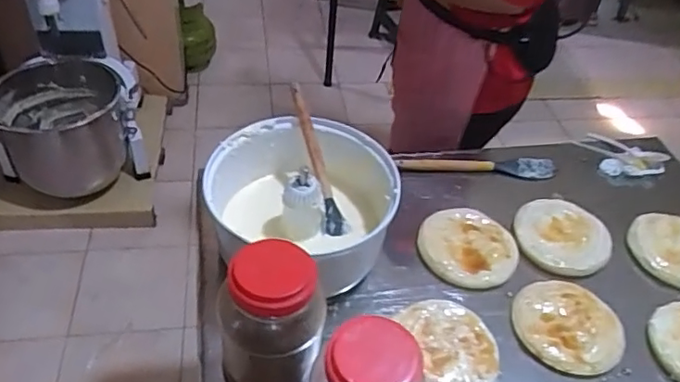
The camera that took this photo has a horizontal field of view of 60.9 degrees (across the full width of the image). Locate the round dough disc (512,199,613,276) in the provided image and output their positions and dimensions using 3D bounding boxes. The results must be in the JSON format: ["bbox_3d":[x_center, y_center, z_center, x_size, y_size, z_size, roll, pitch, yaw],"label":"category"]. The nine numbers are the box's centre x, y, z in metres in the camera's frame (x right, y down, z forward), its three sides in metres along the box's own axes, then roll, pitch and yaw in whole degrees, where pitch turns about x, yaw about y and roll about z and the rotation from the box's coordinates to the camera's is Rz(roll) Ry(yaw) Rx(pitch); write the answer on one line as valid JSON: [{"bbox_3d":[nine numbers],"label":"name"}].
[{"bbox_3d":[0.359,0.065,0.931,0.146,0.016,0.160,24,49,24],"label":"round dough disc"}]

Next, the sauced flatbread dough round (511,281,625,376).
[{"bbox_3d":[0.322,0.187,0.814,0.153,0.016,0.144,-1,43,0],"label":"sauced flatbread dough round"}]

